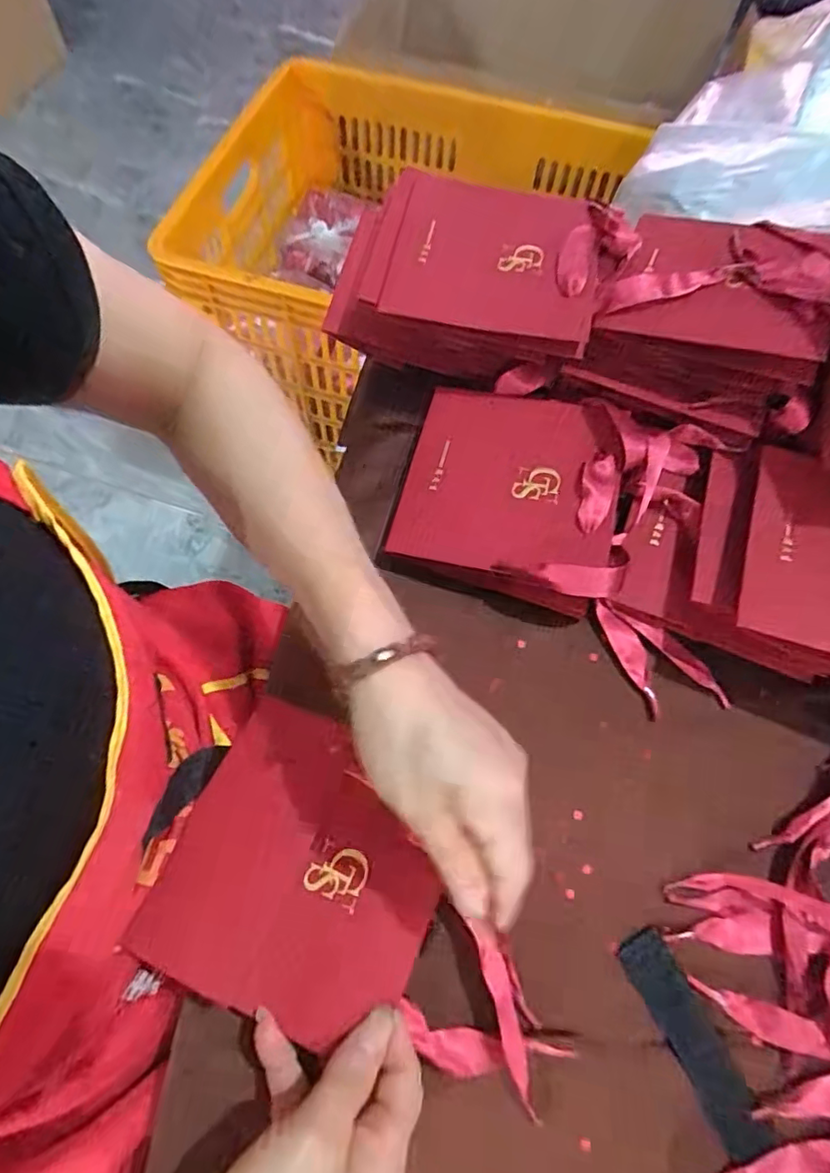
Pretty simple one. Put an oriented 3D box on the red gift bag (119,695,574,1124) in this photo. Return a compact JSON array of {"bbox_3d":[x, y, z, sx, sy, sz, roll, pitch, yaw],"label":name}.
[{"bbox_3d":[-0.024,0.159,0.304,0.200,0.021,0.133,22,62,6],"label":"red gift bag"}]

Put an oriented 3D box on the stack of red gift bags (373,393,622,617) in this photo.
[{"bbox_3d":[0.063,-0.065,0.387,0.140,0.038,0.145,12,66,3],"label":"stack of red gift bags"}]

